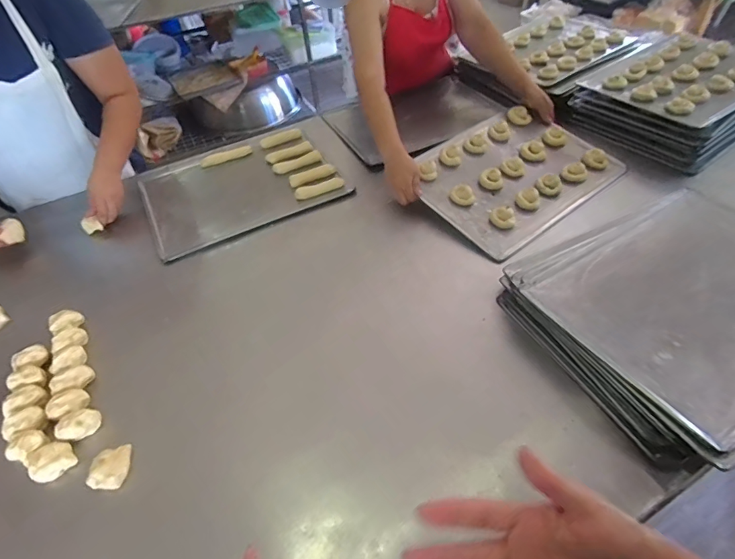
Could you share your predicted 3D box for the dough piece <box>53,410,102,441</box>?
[{"bbox_3d":[-0.430,0.219,0.650,0.054,0.038,0.043,-7,48,-1],"label":"dough piece"}]

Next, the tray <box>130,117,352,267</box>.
[{"bbox_3d":[-0.305,-0.240,1.062,0.448,0.029,0.352,-23,50,-15],"label":"tray"}]

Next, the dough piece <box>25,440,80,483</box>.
[{"bbox_3d":[-0.446,0.260,0.616,0.052,0.033,0.045,-33,53,-23],"label":"dough piece"}]

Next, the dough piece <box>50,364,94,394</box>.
[{"bbox_3d":[-0.475,0.165,0.702,0.058,0.028,0.042,-28,52,-19],"label":"dough piece"}]

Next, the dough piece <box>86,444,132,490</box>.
[{"bbox_3d":[-0.357,0.263,0.609,0.042,0.030,0.058,-6,48,0],"label":"dough piece"}]

